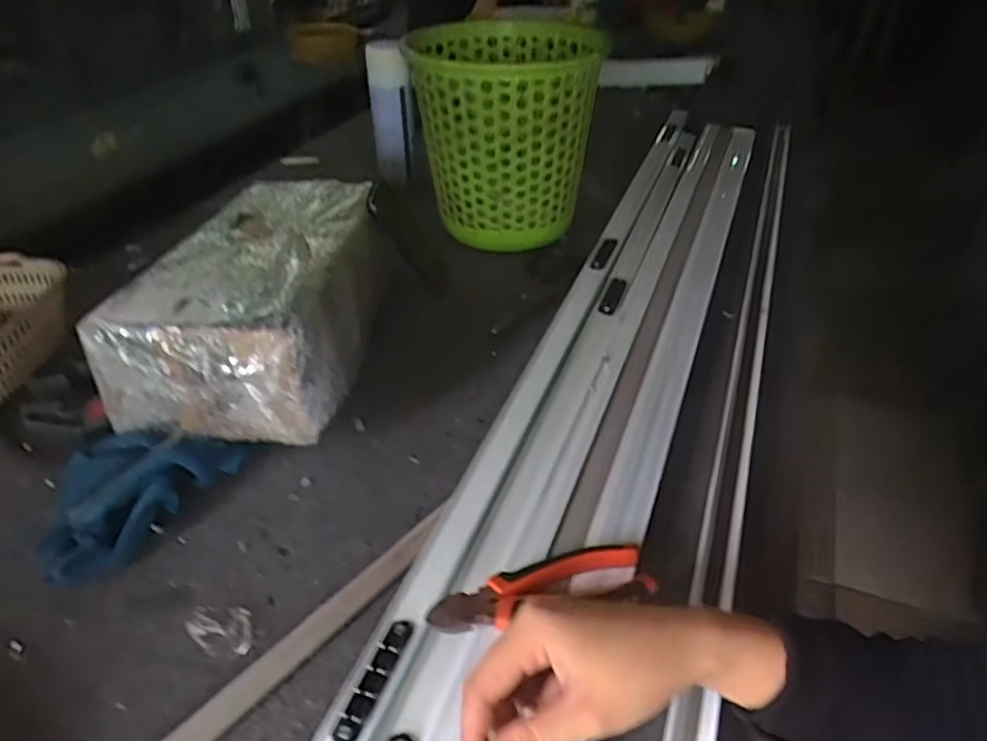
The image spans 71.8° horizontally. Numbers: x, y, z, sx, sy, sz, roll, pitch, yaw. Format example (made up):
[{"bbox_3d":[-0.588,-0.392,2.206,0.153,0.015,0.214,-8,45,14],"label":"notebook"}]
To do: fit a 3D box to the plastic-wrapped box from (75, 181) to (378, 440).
[{"bbox_3d":[-0.213,-0.093,0.686,0.187,0.112,0.366,3,37,5],"label":"plastic-wrapped box"}]

